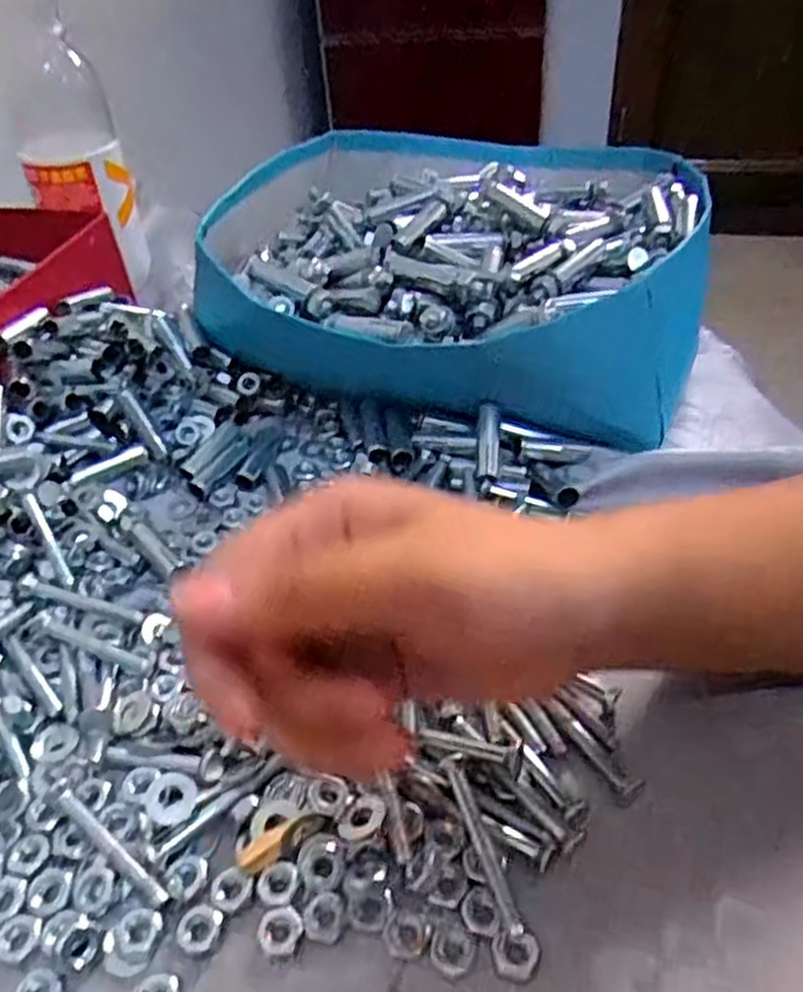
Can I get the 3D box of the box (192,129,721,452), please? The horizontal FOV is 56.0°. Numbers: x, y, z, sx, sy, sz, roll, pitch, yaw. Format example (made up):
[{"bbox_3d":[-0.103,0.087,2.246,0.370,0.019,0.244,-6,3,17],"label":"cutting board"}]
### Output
[{"bbox_3d":[0.047,-0.148,0.466,0.253,0.082,0.289,12,45,15],"label":"box"}]

